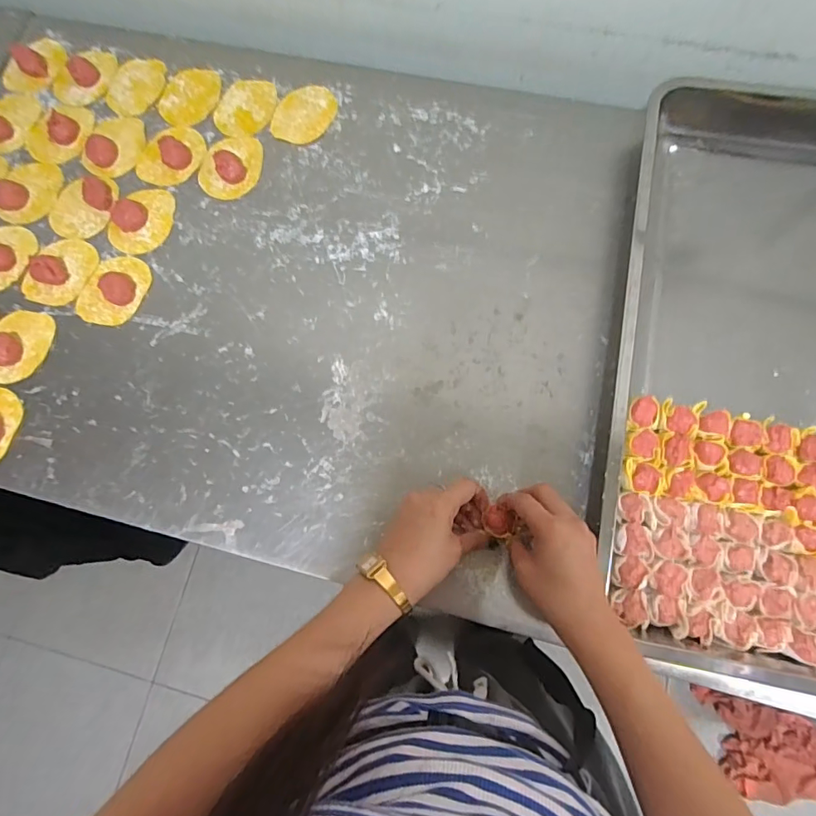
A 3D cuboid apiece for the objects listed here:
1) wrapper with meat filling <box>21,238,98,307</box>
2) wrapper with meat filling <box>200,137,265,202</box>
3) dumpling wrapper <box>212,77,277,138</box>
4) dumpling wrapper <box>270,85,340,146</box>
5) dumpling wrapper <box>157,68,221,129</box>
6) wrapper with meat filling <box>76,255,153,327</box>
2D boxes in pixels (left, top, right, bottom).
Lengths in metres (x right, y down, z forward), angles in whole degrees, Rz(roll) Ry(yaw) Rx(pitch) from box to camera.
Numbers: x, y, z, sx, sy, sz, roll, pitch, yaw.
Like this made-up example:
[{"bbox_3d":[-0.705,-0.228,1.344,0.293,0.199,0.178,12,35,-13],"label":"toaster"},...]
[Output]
[{"bbox_3d":[-0.405,-0.160,0.569,0.070,0.012,0.086,23,78,9],"label":"wrapper with meat filling"},{"bbox_3d":[-0.215,-0.299,0.588,0.069,0.025,0.088,20,78,8],"label":"wrapper with meat filling"},{"bbox_3d":[-0.204,-0.379,0.616,0.069,0.004,0.085,20,78,8],"label":"dumpling wrapper"},{"bbox_3d":[-0.129,-0.367,0.609,0.070,0.004,0.085,24,78,9],"label":"dumpling wrapper"},{"bbox_3d":[-0.279,-0.397,0.623,0.070,0.005,0.093,12,77,6],"label":"dumpling wrapper"},{"bbox_3d":[-0.338,-0.136,0.560,0.067,0.012,0.086,22,78,8],"label":"wrapper with meat filling"}]

